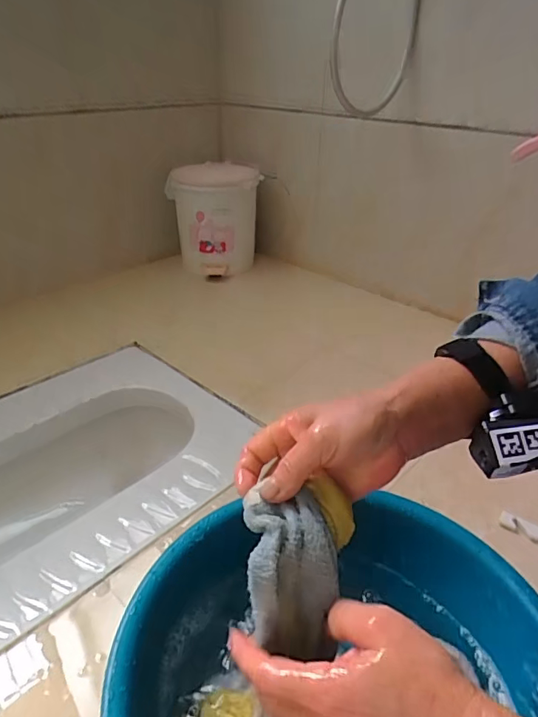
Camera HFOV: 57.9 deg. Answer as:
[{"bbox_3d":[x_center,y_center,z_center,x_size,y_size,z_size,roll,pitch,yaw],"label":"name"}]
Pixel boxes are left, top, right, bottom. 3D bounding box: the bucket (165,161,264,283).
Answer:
[{"bbox_3d":[-0.142,-0.383,1.334,0.213,0.265,0.193,4,31,8],"label":"bucket"}]

